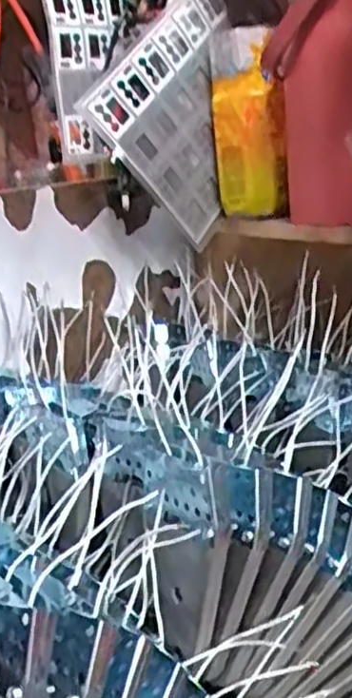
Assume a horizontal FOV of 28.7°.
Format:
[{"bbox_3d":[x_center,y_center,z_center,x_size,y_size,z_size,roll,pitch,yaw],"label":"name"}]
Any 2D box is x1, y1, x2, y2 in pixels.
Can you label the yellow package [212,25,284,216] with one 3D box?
[{"bbox_3d":[0.066,-0.207,0.642,0.058,0.157,0.049,-6,17,-1],"label":"yellow package"}]

